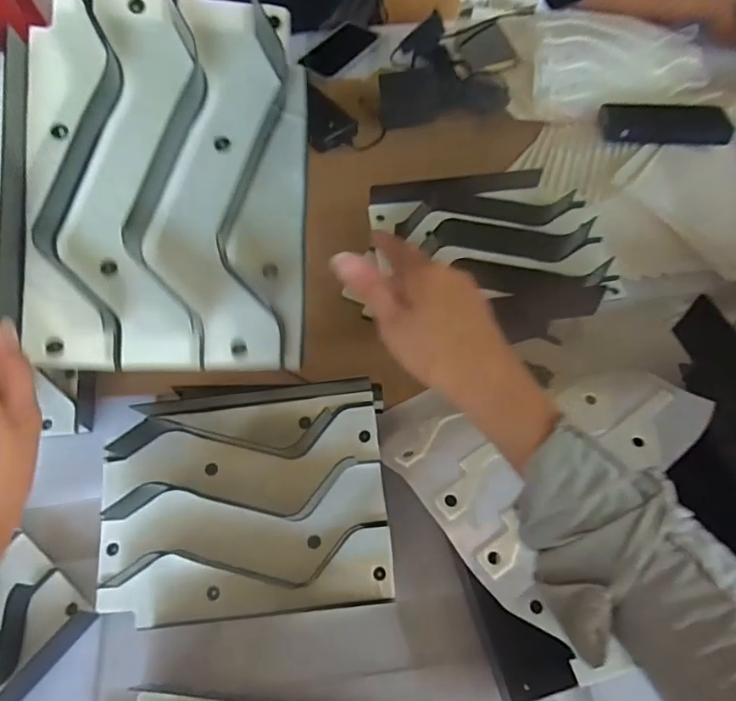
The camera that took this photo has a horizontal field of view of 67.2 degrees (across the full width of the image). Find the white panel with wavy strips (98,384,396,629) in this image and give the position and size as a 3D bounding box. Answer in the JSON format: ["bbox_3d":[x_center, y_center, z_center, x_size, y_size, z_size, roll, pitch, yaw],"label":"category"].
[{"bbox_3d":[-0.111,0.131,0.503,0.250,0.049,0.197,-5,62,-2],"label":"white panel with wavy strips"}]

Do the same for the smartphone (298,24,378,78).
[{"bbox_3d":[-0.046,-0.492,0.904,0.063,0.010,0.155,34,62,6],"label":"smartphone"}]

